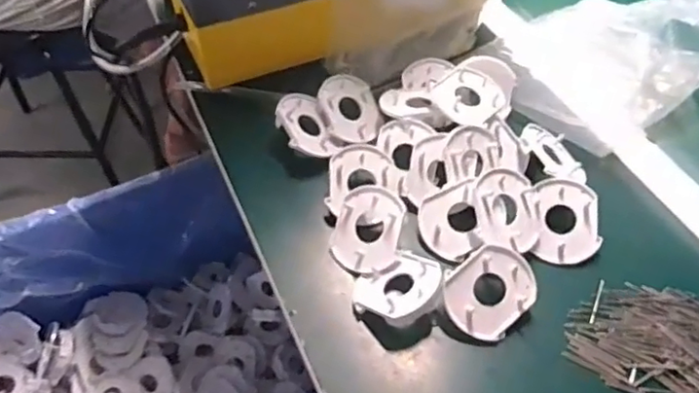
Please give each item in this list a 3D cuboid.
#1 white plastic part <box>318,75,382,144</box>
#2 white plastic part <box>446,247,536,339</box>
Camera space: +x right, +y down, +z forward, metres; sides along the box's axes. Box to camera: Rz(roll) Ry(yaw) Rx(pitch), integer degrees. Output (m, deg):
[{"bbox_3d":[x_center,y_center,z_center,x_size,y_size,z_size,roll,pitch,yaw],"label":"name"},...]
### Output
[{"bbox_3d":[0.001,-0.083,0.568,0.053,0.007,0.067,-12,80,-23],"label":"white plastic part"},{"bbox_3d":[0.107,0.072,0.452,0.069,0.005,0.058,-41,88,-7],"label":"white plastic part"}]

